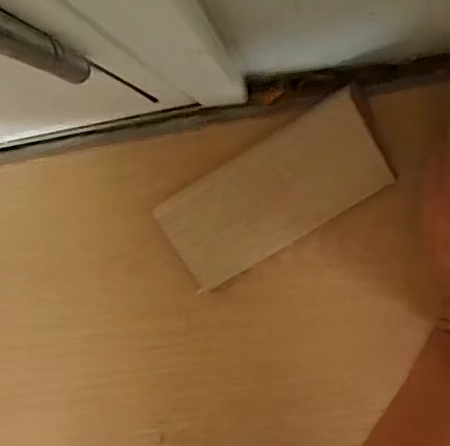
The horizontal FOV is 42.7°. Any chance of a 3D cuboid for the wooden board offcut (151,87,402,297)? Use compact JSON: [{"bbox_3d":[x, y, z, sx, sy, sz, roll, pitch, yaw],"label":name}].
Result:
[{"bbox_3d":[0.033,-0.020,0.389,0.152,0.021,0.068,-33,88,9],"label":"wooden board offcut"}]

